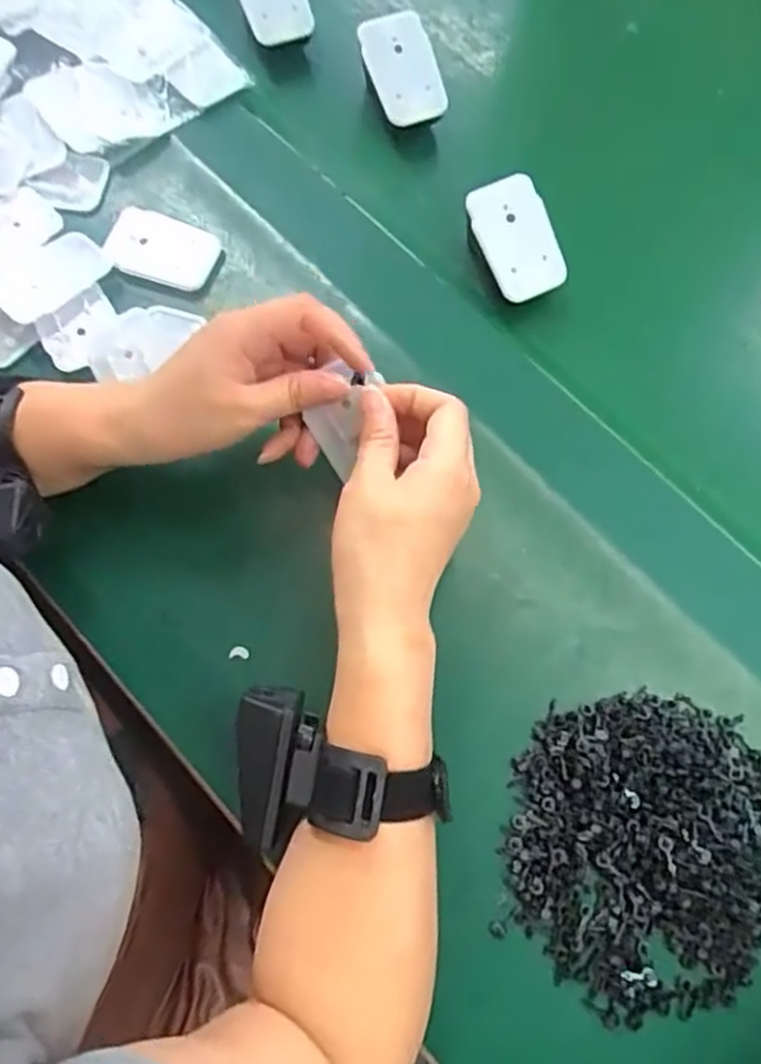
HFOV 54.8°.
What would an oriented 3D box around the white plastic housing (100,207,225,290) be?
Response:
[{"bbox_3d":[-0.136,-0.176,0.457,0.066,0.011,0.041,17,74,5],"label":"white plastic housing"}]

